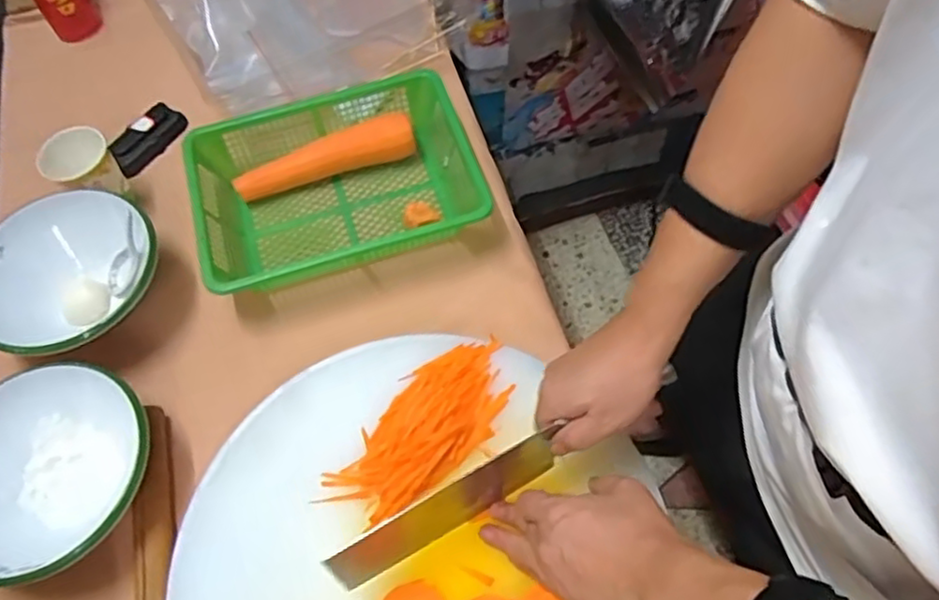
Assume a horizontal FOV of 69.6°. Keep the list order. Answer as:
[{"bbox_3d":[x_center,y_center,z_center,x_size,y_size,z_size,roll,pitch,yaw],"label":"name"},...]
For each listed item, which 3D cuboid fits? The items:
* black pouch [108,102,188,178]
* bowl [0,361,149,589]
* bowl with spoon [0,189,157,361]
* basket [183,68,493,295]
[{"bbox_3d":[-0.407,-0.205,0.851,0.049,0.023,0.104,32,68,19],"label":"black pouch"},{"bbox_3d":[-0.379,0.160,0.622,0.178,0.085,0.189,-2,62,3],"label":"bowl"},{"bbox_3d":[-0.427,-0.023,0.728,0.176,0.080,0.179,-2,62,3],"label":"bowl with spoon"},{"bbox_3d":[-0.147,-0.122,0.776,0.305,0.085,0.222,-18,62,-6],"label":"basket"}]

